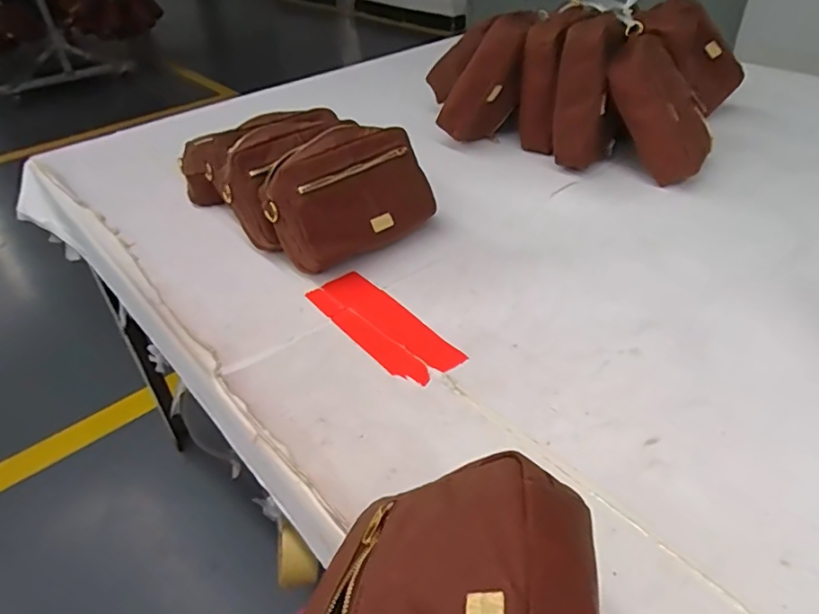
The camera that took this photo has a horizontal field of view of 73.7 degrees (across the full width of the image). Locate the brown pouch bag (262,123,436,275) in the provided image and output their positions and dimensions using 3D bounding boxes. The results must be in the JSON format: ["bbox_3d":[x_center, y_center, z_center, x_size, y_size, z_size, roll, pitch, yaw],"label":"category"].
[{"bbox_3d":[-0.070,-0.133,0.635,0.196,0.142,0.060,-27,15,-29],"label":"brown pouch bag"}]

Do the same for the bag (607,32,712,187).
[{"bbox_3d":[0.348,-0.273,0.759,0.082,0.194,0.062,-20,22,39],"label":"bag"}]

